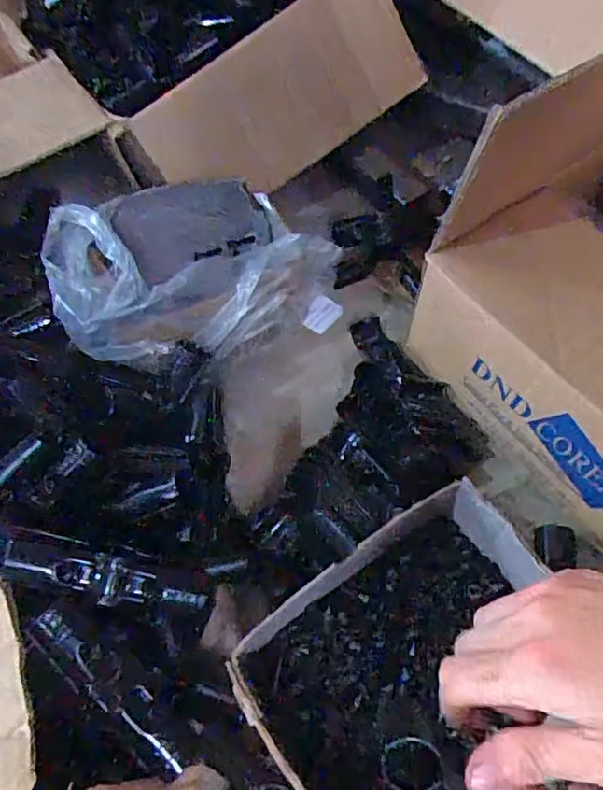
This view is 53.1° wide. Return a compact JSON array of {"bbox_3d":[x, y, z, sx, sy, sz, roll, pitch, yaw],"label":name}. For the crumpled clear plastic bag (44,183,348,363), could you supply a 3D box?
[{"bbox_3d":[-0.096,-0.112,0.570,0.249,0.121,0.169,-12,60,-5],"label":"crumpled clear plastic bag"}]

